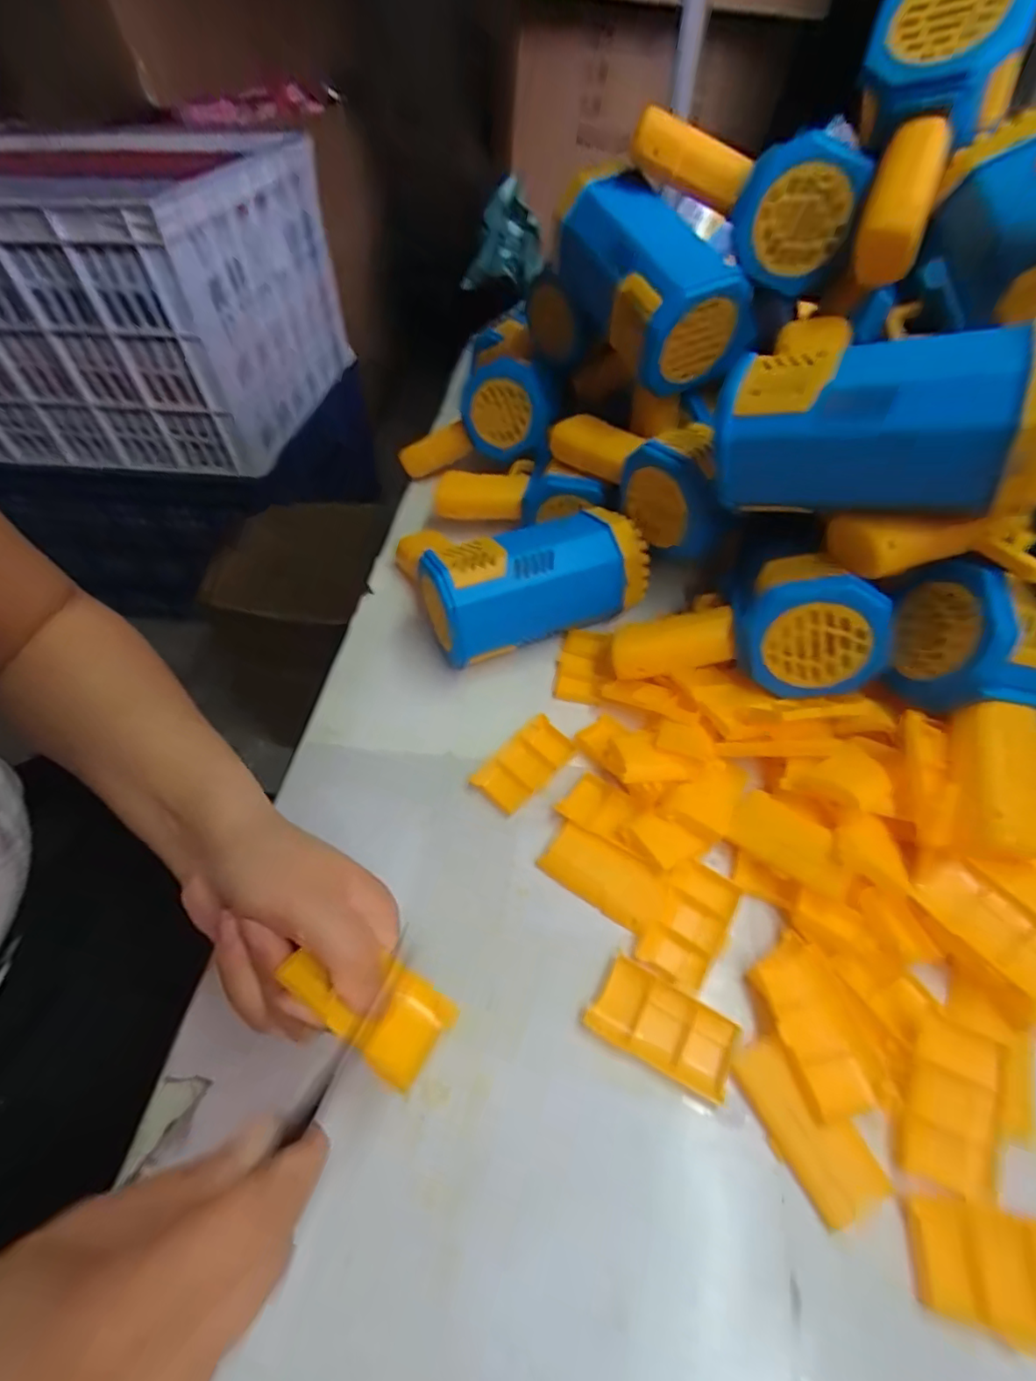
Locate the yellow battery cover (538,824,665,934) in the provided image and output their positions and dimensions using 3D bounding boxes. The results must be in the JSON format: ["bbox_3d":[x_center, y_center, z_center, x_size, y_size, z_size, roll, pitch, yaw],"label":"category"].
[{"bbox_3d":[0.047,0.101,0.312,0.067,0.004,0.034,25,56,22],"label":"yellow battery cover"}]

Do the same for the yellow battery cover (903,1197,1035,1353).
[{"bbox_3d":[0.183,0.219,0.214,0.063,0.004,0.036,8,51,10],"label":"yellow battery cover"}]

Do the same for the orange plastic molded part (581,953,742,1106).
[{"bbox_3d":[0.067,0.156,0.266,0.063,0.007,0.035,22,55,20],"label":"orange plastic molded part"}]

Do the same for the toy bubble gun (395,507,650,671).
[{"bbox_3d":[0.012,-0.075,0.407,0.157,0.076,0.071,-19,52,-12],"label":"toy bubble gun"}]

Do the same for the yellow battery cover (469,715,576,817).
[{"bbox_3d":[0.004,0.046,0.357,0.035,0.006,0.064,34,60,27],"label":"yellow battery cover"}]

